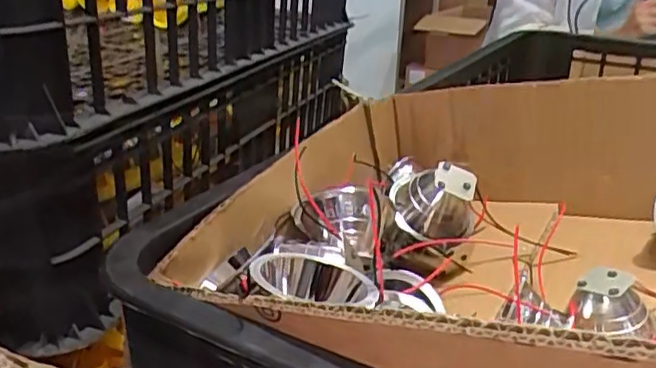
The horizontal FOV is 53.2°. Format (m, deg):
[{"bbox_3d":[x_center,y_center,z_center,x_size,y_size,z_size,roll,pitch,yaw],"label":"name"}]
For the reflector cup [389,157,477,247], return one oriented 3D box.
[{"bbox_3d":[0.049,0.009,0.317,0.042,0.035,0.030,7,25,16],"label":"reflector cup"}]

